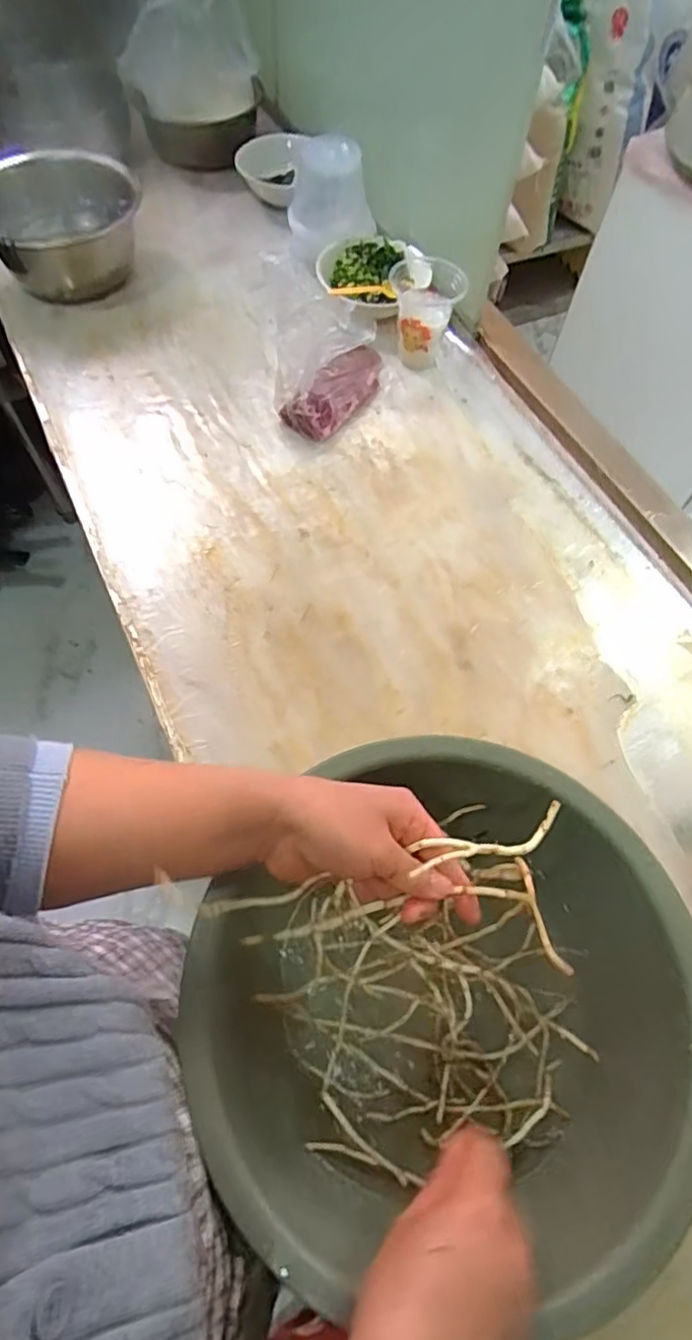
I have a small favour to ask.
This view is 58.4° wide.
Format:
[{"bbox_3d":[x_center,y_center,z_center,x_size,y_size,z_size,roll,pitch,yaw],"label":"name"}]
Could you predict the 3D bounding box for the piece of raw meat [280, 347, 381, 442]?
[{"bbox_3d":[-0.006,-0.331,0.724,0.063,0.047,0.154,39,68,16],"label":"piece of raw meat"}]

